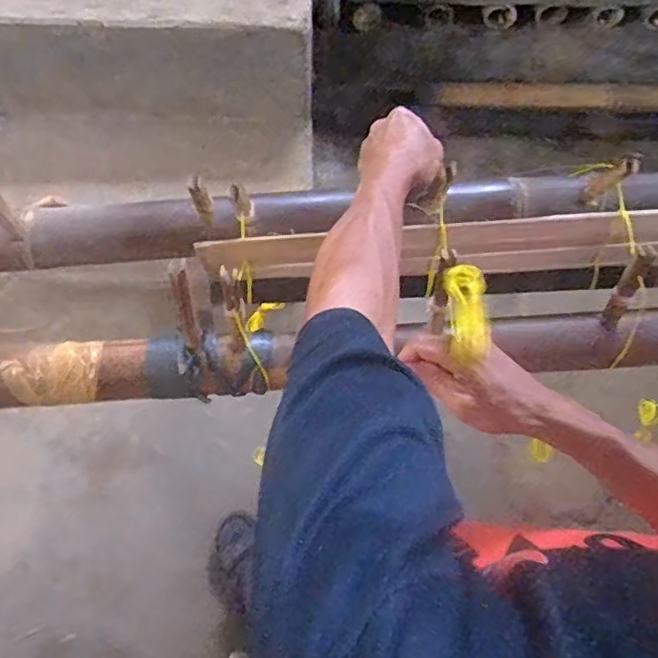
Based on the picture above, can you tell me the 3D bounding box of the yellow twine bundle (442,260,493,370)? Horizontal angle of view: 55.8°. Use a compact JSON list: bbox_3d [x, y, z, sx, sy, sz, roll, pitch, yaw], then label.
[{"bbox_3d":[0.098,-0.013,0.436,0.026,0.017,0.070,-3,75,-4],"label":"yellow twine bundle"}]

